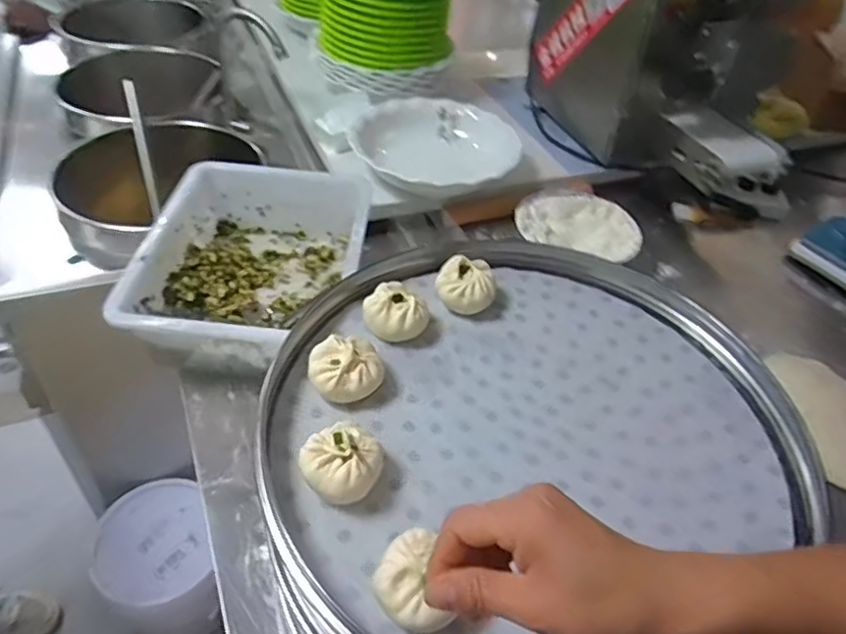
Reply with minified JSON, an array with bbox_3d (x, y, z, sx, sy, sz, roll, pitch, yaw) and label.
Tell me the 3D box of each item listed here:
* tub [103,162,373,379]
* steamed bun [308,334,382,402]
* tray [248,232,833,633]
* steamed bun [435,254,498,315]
[{"bbox_3d":[-0.232,-0.074,0.868,0.284,0.107,0.348,4,44,-2],"label":"tub"},{"bbox_3d":[-0.073,0.052,0.579,0.065,0.043,0.061,3,44,-3],"label":"steamed bun"},{"bbox_3d":[0.102,0.086,0.571,0.446,0.052,0.471,3,44,-3],"label":"tray"},{"bbox_3d":[0.048,-0.033,0.681,0.068,0.052,0.063,10,44,4],"label":"steamed bun"}]

